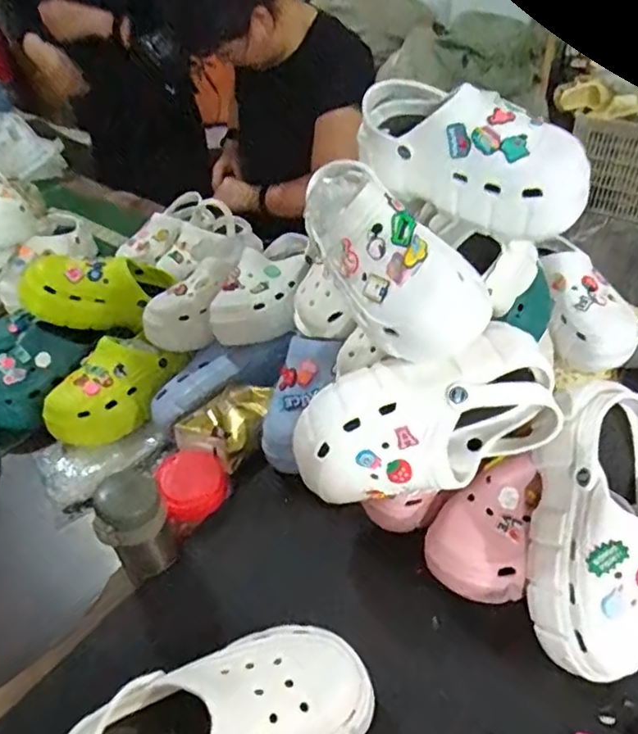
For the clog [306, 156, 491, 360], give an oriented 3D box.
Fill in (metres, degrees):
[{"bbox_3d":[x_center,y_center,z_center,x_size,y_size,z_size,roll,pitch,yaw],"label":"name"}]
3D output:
[{"bbox_3d":[0.061,-0.117,0.560,0.105,0.092,0.241,-28,68,-23],"label":"clog"}]

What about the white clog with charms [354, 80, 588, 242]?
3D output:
[{"bbox_3d":[0.141,-0.215,0.581,0.092,0.103,0.246,-33,50,-26],"label":"white clog with charms"}]

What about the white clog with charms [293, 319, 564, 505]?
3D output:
[{"bbox_3d":[0.101,0.049,0.594,0.258,0.137,0.110,-20,13,11],"label":"white clog with charms"}]

